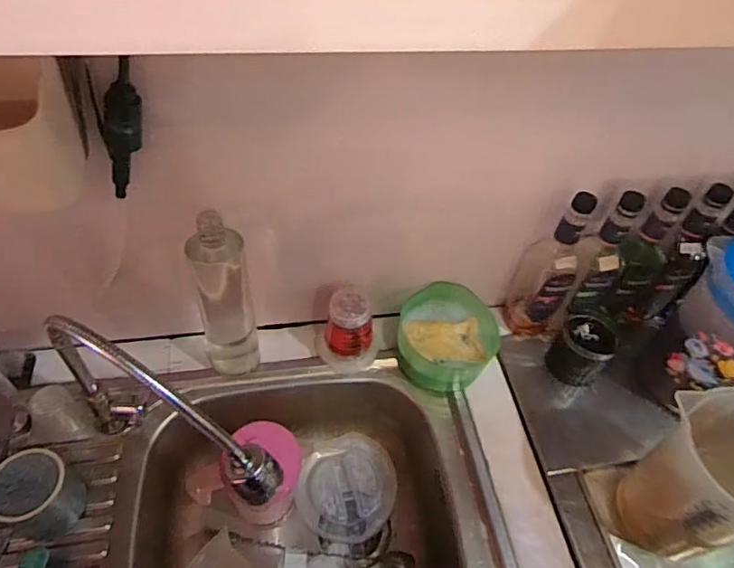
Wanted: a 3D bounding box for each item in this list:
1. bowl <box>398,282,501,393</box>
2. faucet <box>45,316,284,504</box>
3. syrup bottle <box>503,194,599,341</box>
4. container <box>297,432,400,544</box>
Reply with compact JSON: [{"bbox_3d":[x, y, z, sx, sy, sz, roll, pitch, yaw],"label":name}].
[{"bbox_3d":[0.126,0.082,0.806,0.147,0.057,0.160,3,50,-3],"label":"bowl"},{"bbox_3d":[-0.228,0.158,0.589,0.279,0.262,0.044,24,52,14],"label":"faucet"},{"bbox_3d":[0.276,-0.022,0.782,0.086,0.272,0.072,29,53,18],"label":"syrup bottle"},{"bbox_3d":[-0.033,0.327,0.837,0.154,0.054,0.157,4,50,-2],"label":"container"}]

